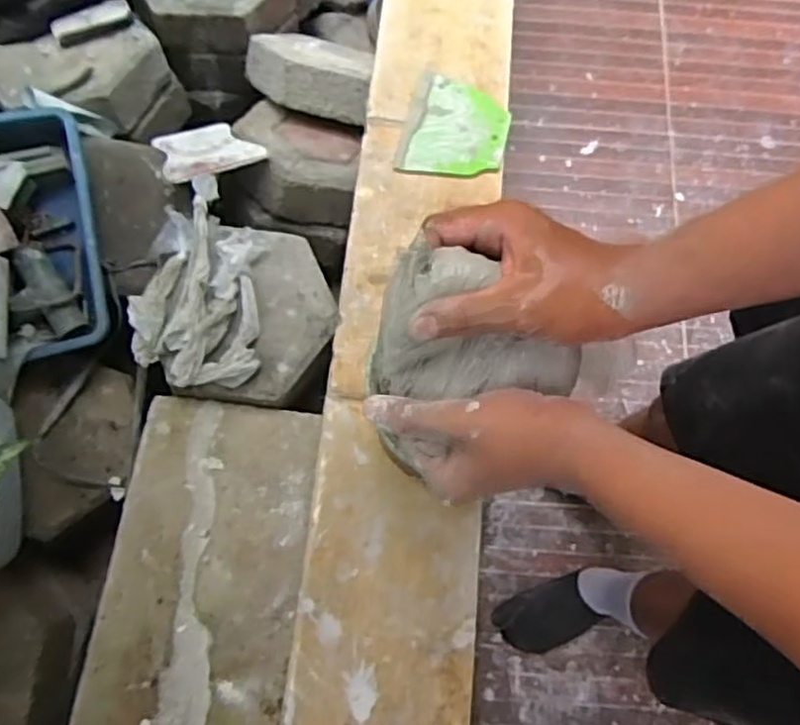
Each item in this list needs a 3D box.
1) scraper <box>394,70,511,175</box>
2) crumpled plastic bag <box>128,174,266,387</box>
[{"bbox_3d":[0.059,-0.245,0.710,0.104,0.007,0.118,14,73,1],"label":"scraper"},{"bbox_3d":[-0.219,-0.093,0.751,0.132,0.037,0.243,-1,73,-4],"label":"crumpled plastic bag"}]

